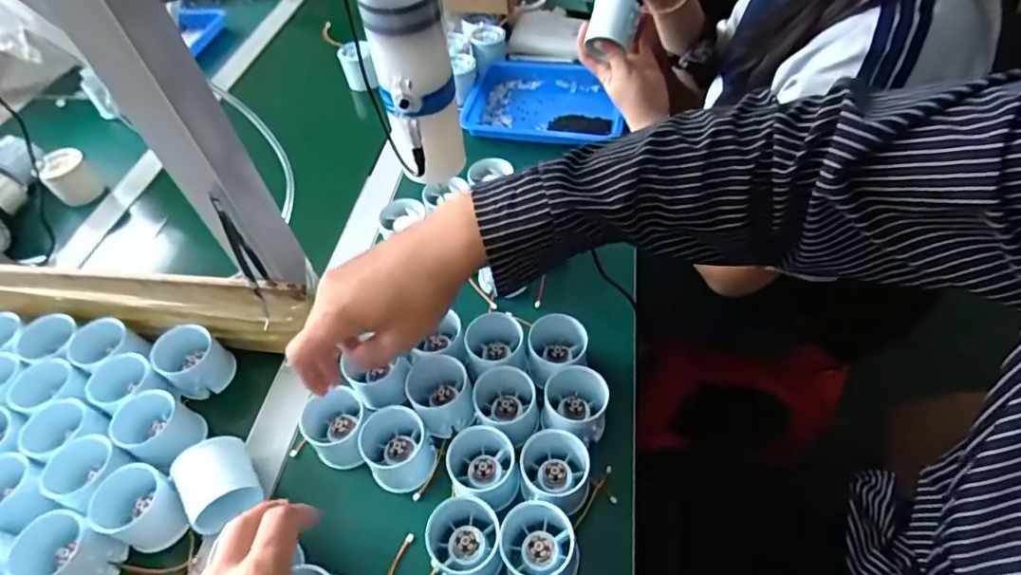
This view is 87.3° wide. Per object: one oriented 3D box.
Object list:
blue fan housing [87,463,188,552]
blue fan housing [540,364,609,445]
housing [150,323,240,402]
[{"bbox_3d":[-0.289,0.174,0.423,0.057,0.044,0.051,18,56,19],"label":"blue fan housing"},{"bbox_3d":[0.055,0.098,0.450,0.055,0.047,0.050,15,55,17],"label":"blue fan housing"},{"bbox_3d":[-0.298,0.069,0.505,0.053,0.047,0.052,28,60,25],"label":"housing"}]

